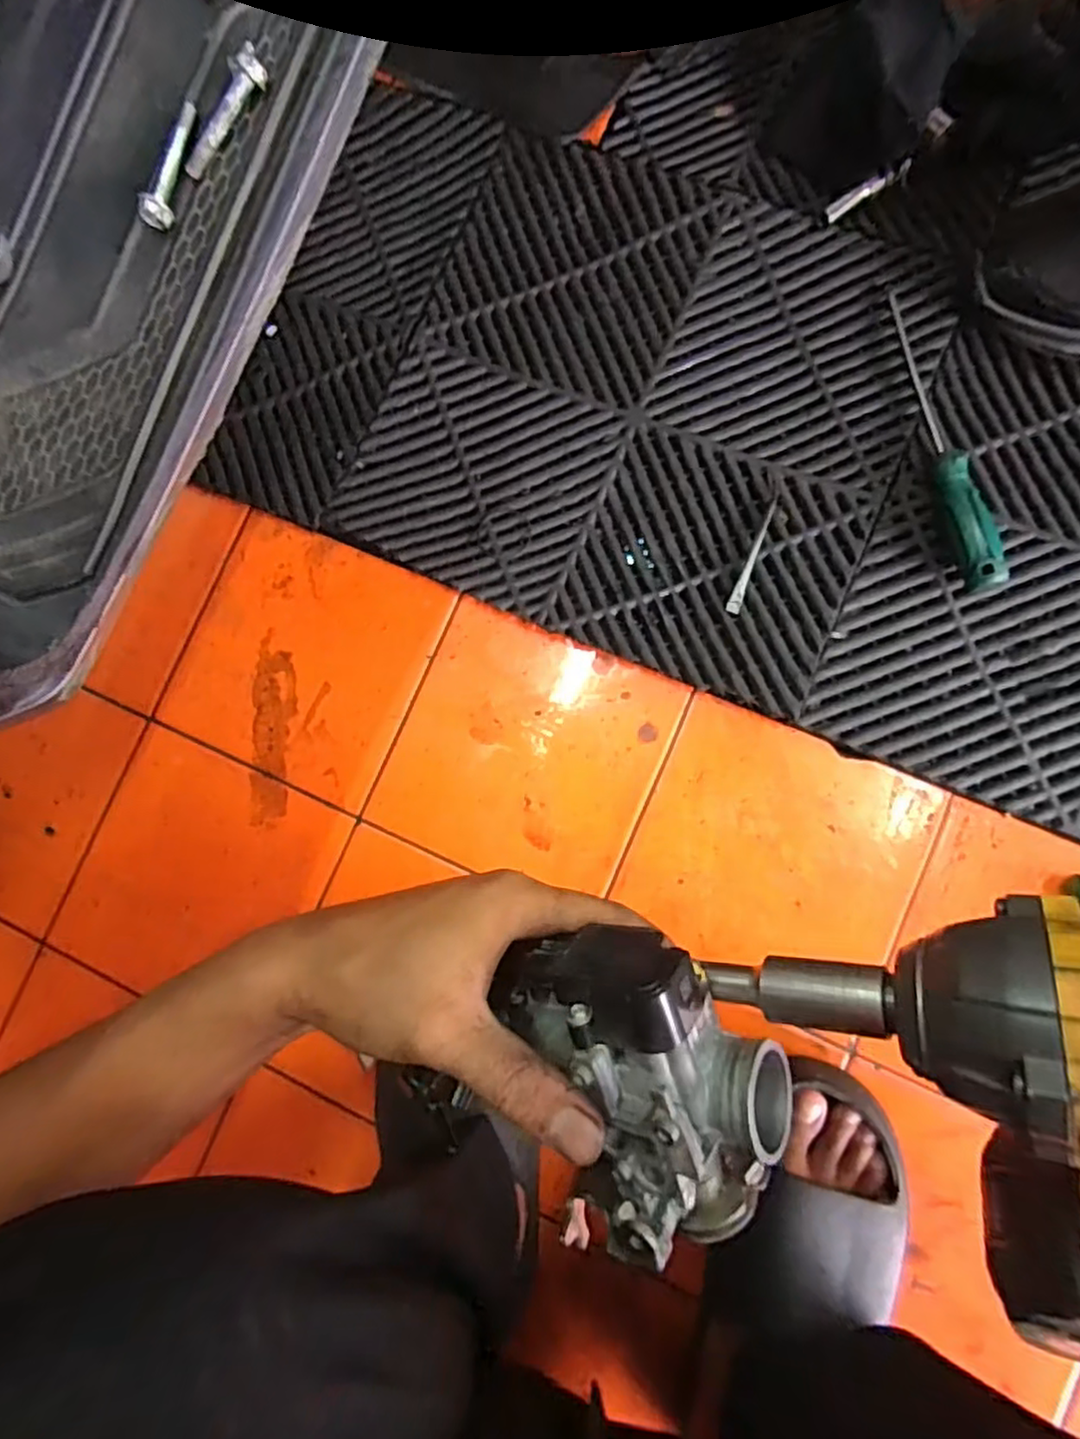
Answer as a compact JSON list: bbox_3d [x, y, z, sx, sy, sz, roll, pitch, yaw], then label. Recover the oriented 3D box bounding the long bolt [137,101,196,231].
[{"bbox_3d":[-0.142,-0.214,0.257,0.009,0.009,0.050,11,85,8],"label":"long bolt"}]

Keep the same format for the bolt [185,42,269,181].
[{"bbox_3d":[-0.120,-0.228,0.252,0.012,0.008,0.048,46,107,9],"label":"bolt"}]

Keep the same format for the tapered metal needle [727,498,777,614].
[{"bbox_3d":[0.163,-0.126,0.514,0.009,0.005,0.096,20,86,8],"label":"tapered metal needle"}]

